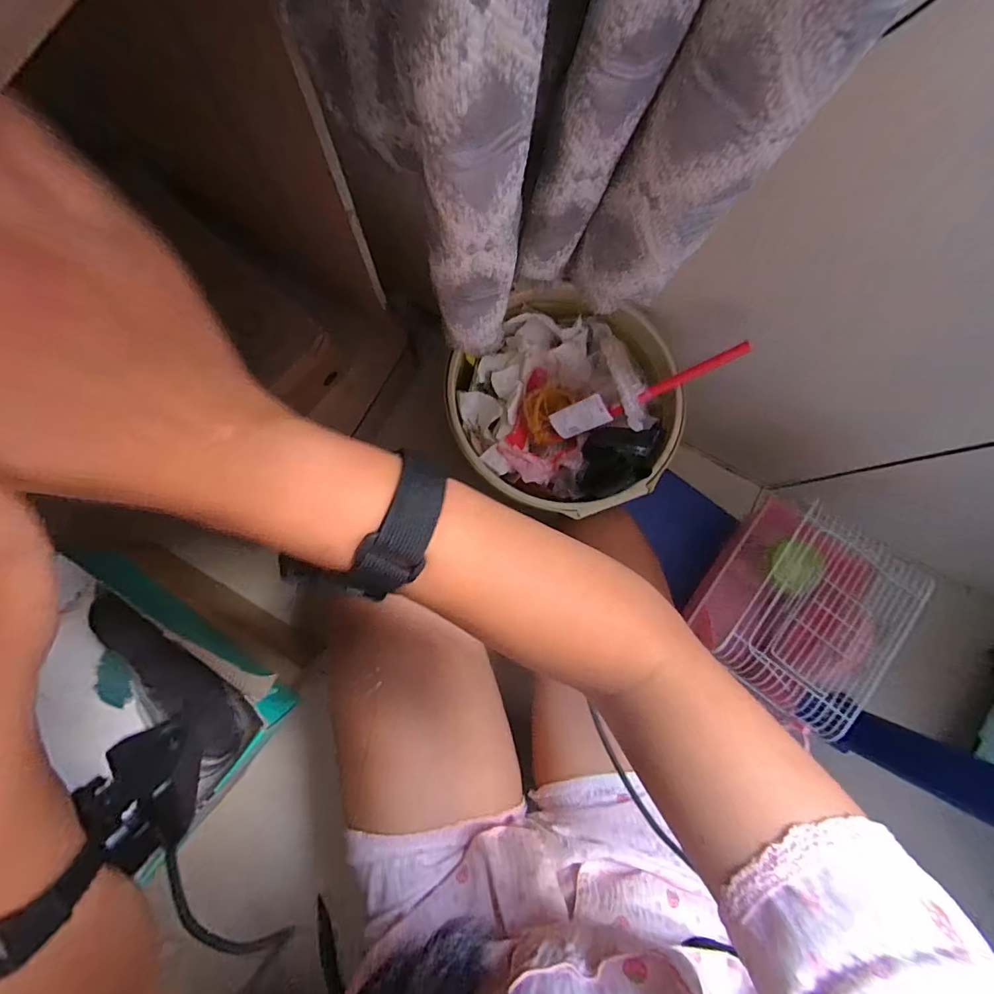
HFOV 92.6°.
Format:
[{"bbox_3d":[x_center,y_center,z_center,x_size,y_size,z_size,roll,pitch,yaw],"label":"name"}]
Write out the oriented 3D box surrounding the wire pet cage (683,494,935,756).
[{"bbox_3d":[0.358,0.149,0.583,0.182,0.119,0.210,36,83,0],"label":"wire pet cage"}]

